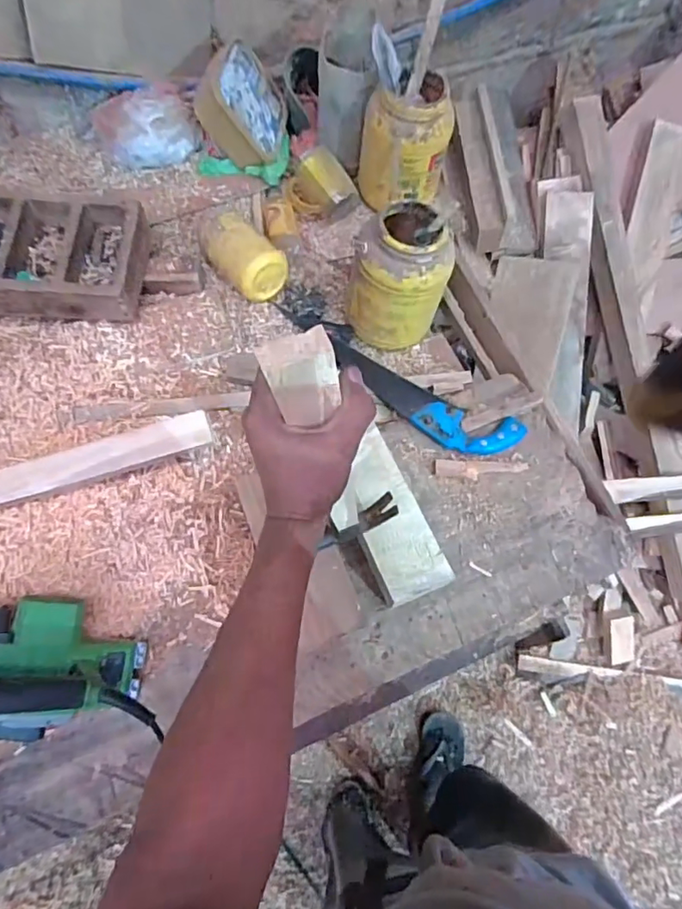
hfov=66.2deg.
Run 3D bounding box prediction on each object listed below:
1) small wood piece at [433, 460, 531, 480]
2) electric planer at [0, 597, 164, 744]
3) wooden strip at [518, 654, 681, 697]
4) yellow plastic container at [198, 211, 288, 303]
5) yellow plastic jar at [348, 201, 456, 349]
[{"bbox_3d":[0.225,0.024,0.837,0.147,0.006,0.027,2,62,-1],"label":"small wood piece"},{"bbox_3d":[-0.372,0.245,0.606,0.260,0.166,0.137,3,62,0],"label":"electric planer"},{"bbox_3d":[0.754,0.569,1.319,0.601,0.035,0.045,8,62,2],"label":"wooden strip"},{"bbox_3d":[-0.177,-0.338,0.888,0.088,0.089,0.160,-38,69,-20],"label":"yellow plastic container"},{"bbox_3d":[0.100,-0.296,0.862,0.150,0.203,0.158,12,62,4],"label":"yellow plastic jar"}]

